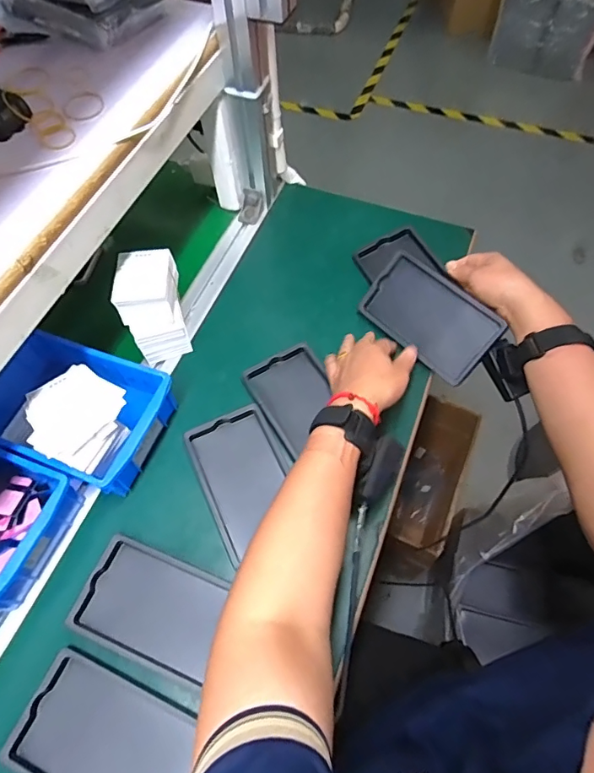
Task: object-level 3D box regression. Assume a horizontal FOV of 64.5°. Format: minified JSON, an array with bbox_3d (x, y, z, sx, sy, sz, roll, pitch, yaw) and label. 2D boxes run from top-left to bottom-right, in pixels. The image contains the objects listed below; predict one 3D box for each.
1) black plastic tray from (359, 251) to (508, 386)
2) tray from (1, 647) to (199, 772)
[{"bbox_3d":[0.158,-0.085,0.566,0.157,0.007,0.092,44,109,22],"label":"black plastic tray"},{"bbox_3d":[-0.162,0.307,0.408,0.149,0.028,0.091,22,65,13],"label":"tray"}]

